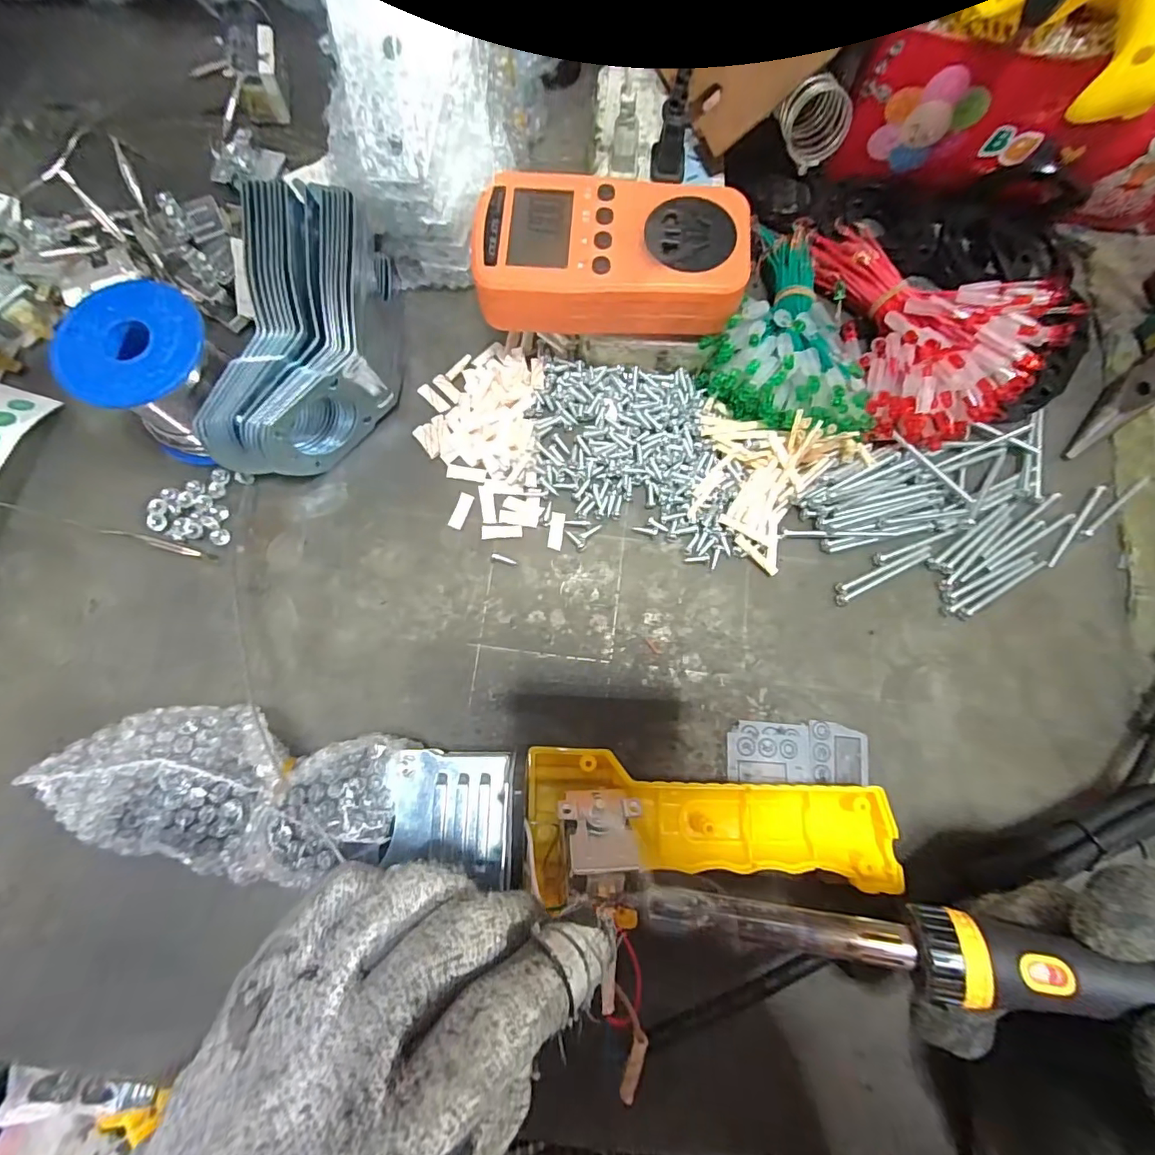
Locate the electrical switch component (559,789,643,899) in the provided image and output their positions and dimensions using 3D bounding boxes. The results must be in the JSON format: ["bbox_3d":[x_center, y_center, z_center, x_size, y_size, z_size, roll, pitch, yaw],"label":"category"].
[{"bbox_3d":[0.009,0.106,0.211,0.032,0.016,0.042,6,34,-3],"label":"electrical switch component"}]

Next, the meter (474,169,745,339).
[{"bbox_3d":[0.016,-0.157,0.251,0.125,0.034,0.063,1,79,-1],"label":"meter"}]

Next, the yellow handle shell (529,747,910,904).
[{"bbox_3d":[0.059,0.114,0.234,0.162,0.024,0.060,4,79,-1],"label":"yellow handle shell"}]

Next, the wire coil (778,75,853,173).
[{"bbox_3d":[0.119,-0.228,0.256,0.034,0.029,0.019,52,41,-22],"label":"wire coil"}]

